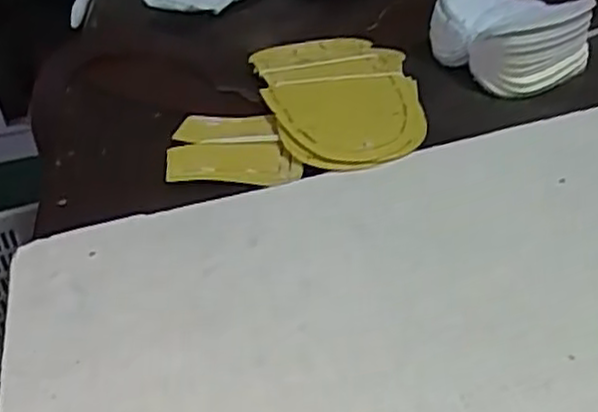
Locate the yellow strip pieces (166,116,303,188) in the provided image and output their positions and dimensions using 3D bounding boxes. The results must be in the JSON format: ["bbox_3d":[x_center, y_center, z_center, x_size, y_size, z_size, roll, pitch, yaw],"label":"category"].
[{"bbox_3d":[-0.039,-0.038,0.480,0.084,0.007,0.076,1,35,11],"label":"yellow strip pieces"}]

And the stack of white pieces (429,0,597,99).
[{"bbox_3d":[0.151,-0.128,0.550,0.083,0.043,0.102,-22,37,-22],"label":"stack of white pieces"}]

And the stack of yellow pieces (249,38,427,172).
[{"bbox_3d":[0.031,-0.077,0.521,0.105,0.016,0.174,-10,34,-6],"label":"stack of yellow pieces"}]

